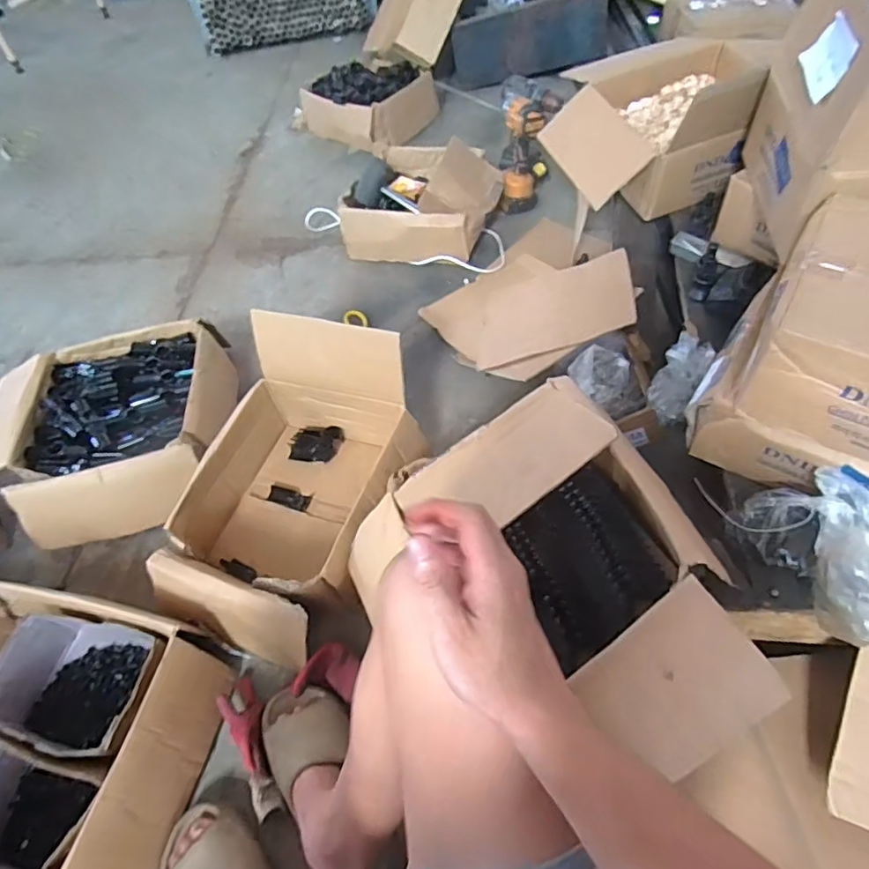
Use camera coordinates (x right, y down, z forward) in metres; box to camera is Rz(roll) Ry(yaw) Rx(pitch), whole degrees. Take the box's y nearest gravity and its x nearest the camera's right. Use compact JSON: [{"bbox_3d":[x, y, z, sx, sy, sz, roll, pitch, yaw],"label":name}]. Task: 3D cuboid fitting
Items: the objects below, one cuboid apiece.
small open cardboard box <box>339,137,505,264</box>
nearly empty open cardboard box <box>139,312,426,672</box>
[{"bbox_3d":[-0.018,-0.608,1.386,0.327,0.141,0.408,13,55,15],"label":"small open cardboard box"},{"bbox_3d":[-0.230,0.073,0.854,0.297,0.264,0.432,16,56,17],"label":"nearly empty open cardboard box"}]

